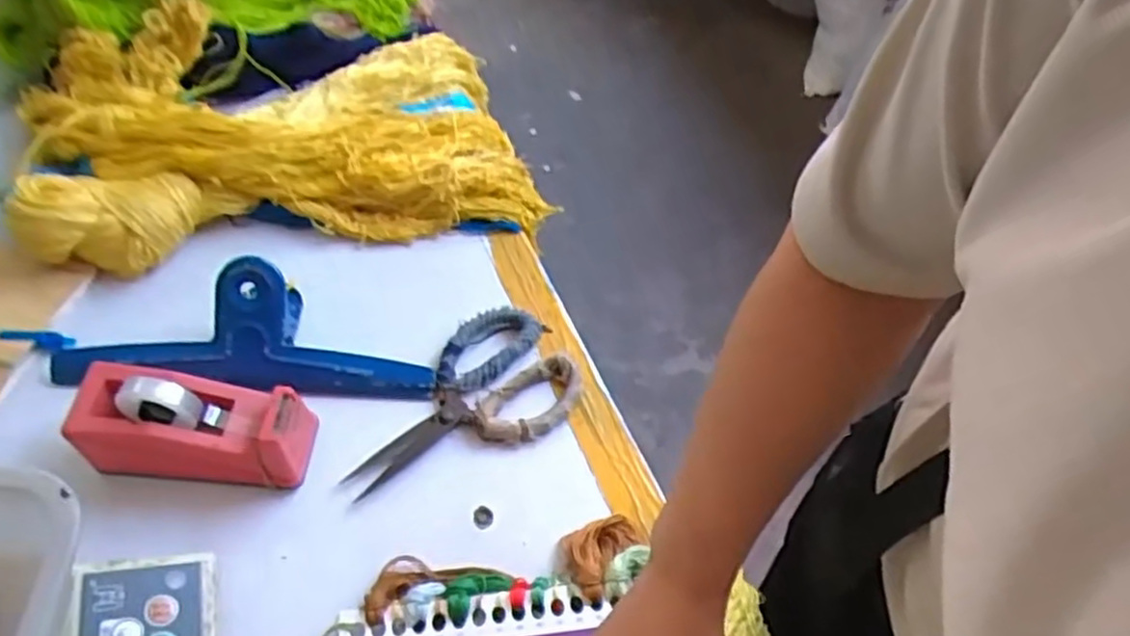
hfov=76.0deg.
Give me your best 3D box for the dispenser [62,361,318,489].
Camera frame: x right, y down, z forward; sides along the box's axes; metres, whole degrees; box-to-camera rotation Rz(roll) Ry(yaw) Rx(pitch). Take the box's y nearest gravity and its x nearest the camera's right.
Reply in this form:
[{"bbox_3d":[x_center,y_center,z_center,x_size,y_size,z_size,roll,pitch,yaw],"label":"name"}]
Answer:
[{"bbox_3d":[-0.266,0.079,0.528,0.161,0.074,0.066,5,55,-3],"label":"dispenser"}]

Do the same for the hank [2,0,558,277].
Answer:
[{"bbox_3d":[-0.262,-0.183,0.705,0.466,0.066,0.267,-5,57,-10],"label":"hank"}]

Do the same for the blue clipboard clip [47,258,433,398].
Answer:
[{"bbox_3d":[-0.261,0.008,0.580,0.306,0.059,0.101,2,56,-5],"label":"blue clipboard clip"}]

